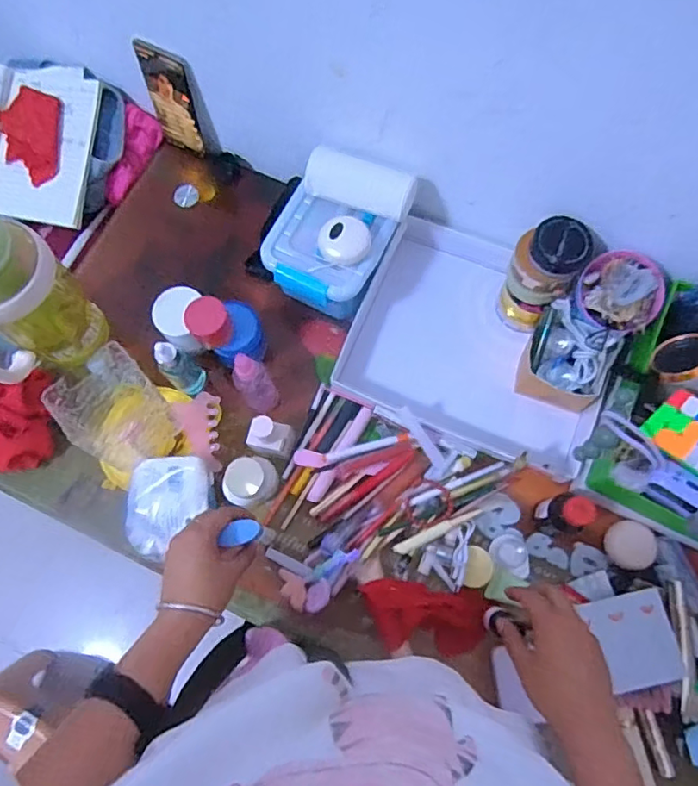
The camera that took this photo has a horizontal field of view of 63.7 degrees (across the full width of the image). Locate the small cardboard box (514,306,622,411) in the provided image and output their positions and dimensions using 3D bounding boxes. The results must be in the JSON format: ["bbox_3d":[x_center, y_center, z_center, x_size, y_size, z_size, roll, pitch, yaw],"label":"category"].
[{"bbox_3d":[0.254,-0.036,0.666,0.095,0.085,0.084,24,76,8],"label":"small cardboard box"}]

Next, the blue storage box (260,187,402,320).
[{"bbox_3d":[-0.029,-0.167,0.682,0.134,0.059,0.125,25,76,8],"label":"blue storage box"}]

